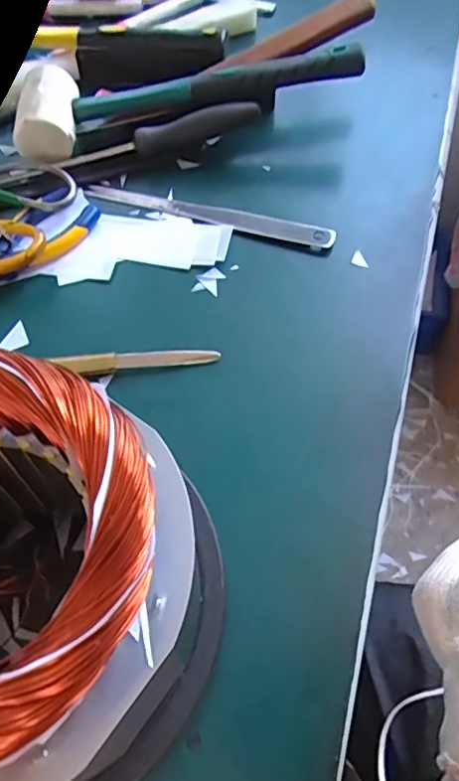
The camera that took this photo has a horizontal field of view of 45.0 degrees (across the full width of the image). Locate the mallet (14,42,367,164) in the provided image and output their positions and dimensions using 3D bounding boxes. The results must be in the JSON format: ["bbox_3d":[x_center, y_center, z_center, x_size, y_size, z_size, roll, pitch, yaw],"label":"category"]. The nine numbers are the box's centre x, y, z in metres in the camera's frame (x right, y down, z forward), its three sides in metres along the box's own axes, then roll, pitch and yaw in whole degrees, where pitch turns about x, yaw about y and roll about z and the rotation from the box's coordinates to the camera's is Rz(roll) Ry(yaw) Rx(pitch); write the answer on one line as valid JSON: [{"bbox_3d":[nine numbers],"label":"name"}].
[{"bbox_3d":[-0.036,-0.250,0.463,0.283,0.057,0.081,-8,59,-4],"label":"mallet"}]

